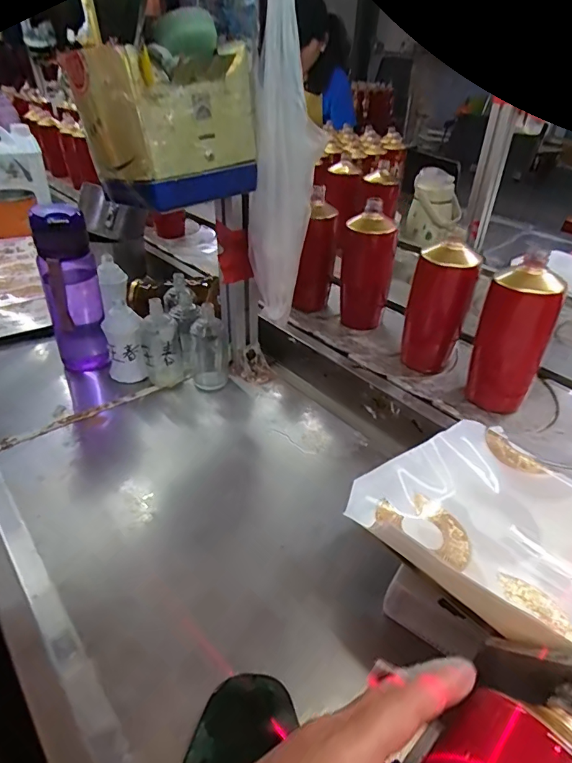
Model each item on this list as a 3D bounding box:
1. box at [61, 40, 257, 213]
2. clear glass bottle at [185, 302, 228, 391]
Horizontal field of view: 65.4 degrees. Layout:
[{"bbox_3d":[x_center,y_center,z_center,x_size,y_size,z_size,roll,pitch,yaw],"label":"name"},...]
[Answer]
[{"bbox_3d":[-0.120,-0.270,0.470,0.111,0.132,0.155,31,48,34],"label":"box"},{"bbox_3d":[-0.117,-0.049,0.641,0.061,0.114,0.054,-6,40,-4],"label":"clear glass bottle"}]

